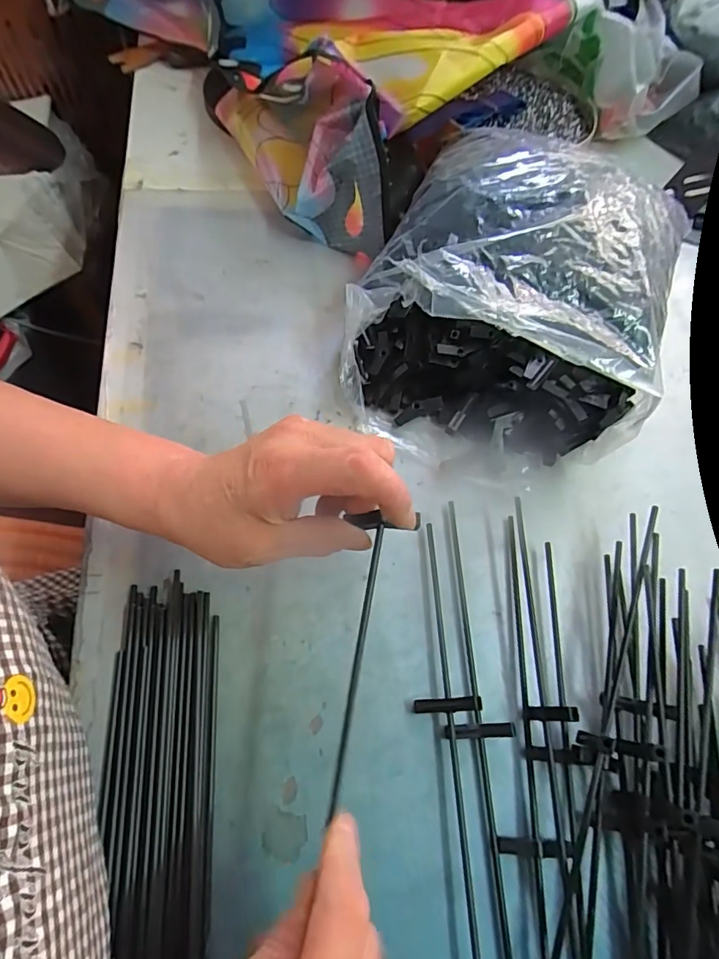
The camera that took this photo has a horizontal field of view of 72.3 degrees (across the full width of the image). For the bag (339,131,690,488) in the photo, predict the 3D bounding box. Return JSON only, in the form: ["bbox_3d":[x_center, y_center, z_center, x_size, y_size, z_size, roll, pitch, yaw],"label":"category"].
[{"bbox_3d":[0.126,-0.155,0.395,0.220,0.116,0.282,23,63,4],"label":"bag"}]

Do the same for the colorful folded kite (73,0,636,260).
[{"bbox_3d":[-0.058,-0.522,0.533,0.525,0.129,0.421,40,65,13],"label":"colorful folded kite"}]

